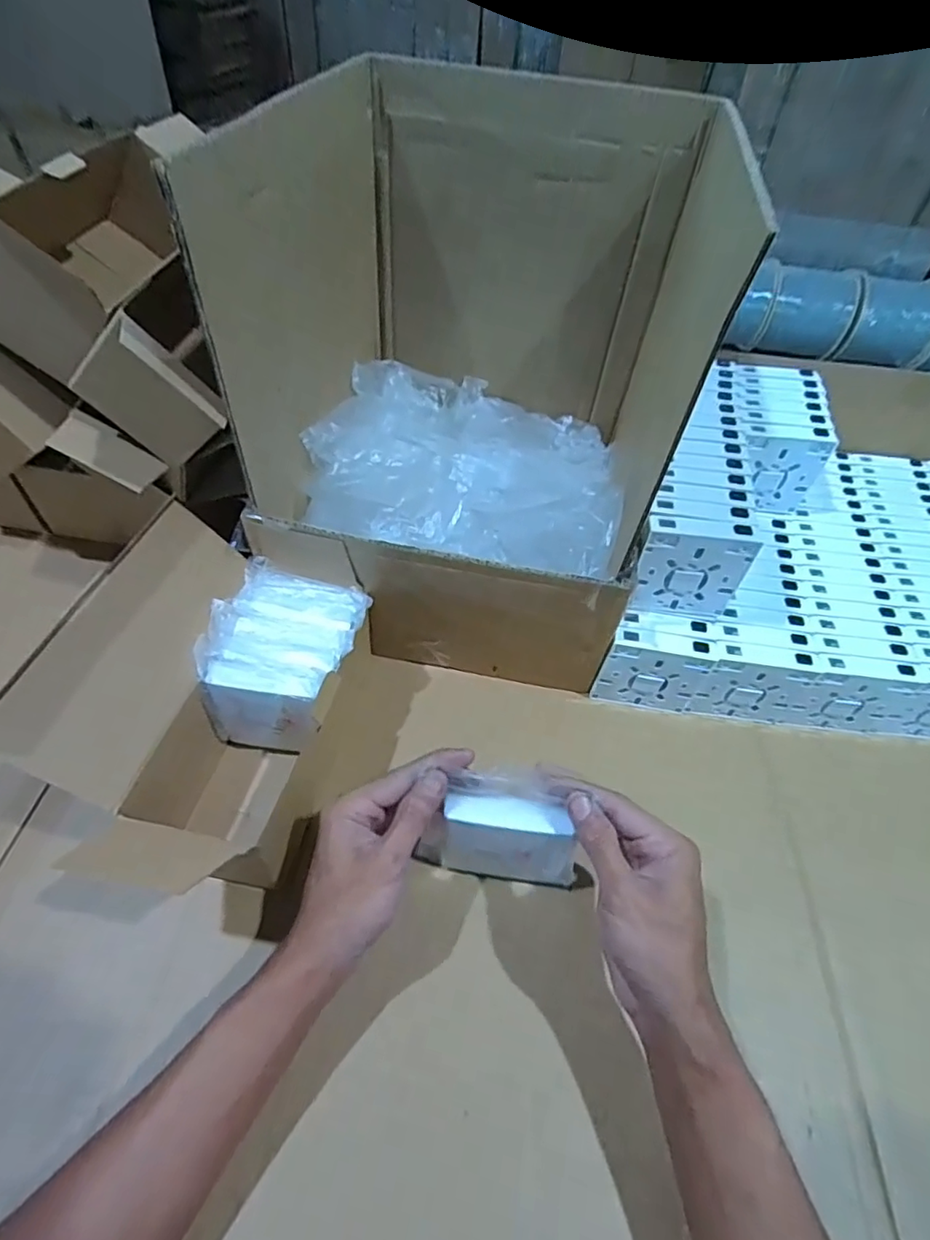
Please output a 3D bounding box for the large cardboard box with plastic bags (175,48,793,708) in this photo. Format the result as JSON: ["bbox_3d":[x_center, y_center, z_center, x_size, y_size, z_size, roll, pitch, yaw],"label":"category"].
[{"bbox_3d":[0.007,-0.188,0.504,0.313,0.353,0.328,13,49,7],"label":"large cardboard box with plastic bags"}]

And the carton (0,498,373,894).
[{"bbox_3d":[-0.176,0.056,0.433,0.160,0.154,0.238,11,49,5],"label":"carton"}]

